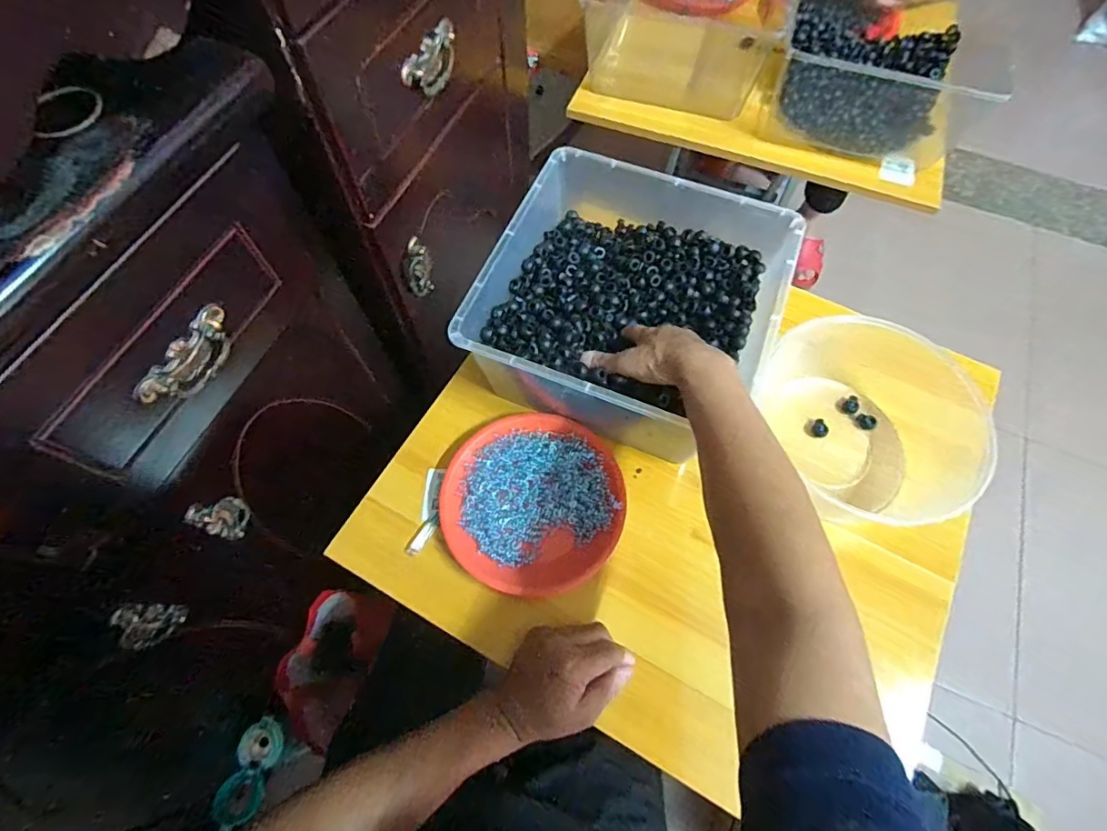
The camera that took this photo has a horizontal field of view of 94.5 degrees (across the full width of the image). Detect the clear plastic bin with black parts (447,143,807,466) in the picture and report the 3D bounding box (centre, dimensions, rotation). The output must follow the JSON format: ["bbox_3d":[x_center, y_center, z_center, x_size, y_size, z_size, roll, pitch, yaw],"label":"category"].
[{"bbox_3d":[0.085,-0.120,0.597,0.292,0.142,0.296,23,67,9],"label":"clear plastic bin with black parts"}]

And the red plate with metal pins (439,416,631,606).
[{"bbox_3d":[-0.021,0.091,0.560,0.188,0.033,0.194,0,65,-1],"label":"red plate with metal pins"}]

